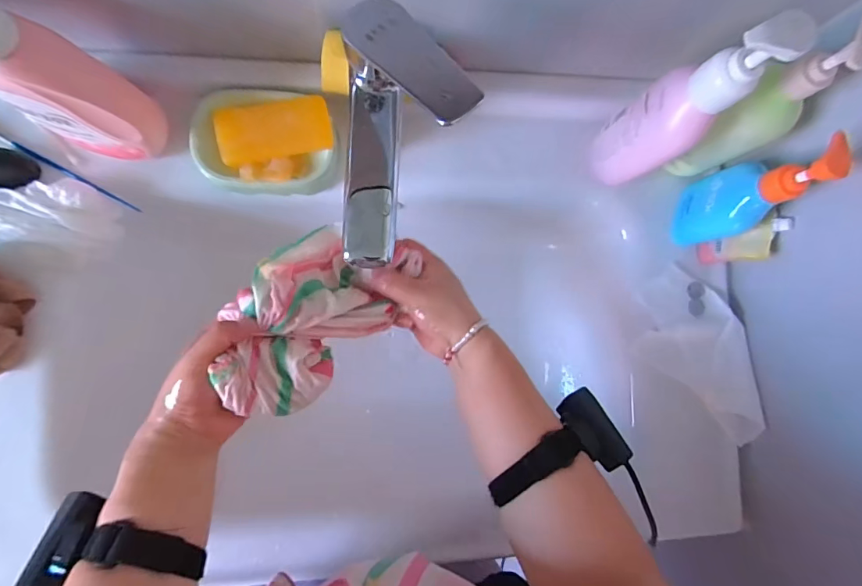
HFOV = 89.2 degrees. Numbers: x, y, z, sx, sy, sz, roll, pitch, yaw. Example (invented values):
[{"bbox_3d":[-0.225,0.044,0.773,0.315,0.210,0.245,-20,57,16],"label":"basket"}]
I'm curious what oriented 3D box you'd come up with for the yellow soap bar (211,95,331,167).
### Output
[{"bbox_3d":[-0.150,-0.156,0.421,0.105,0.025,0.050,-10,110,-5],"label":"yellow soap bar"}]

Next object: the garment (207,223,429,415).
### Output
[{"bbox_3d":[-0.118,0.025,0.391,0.157,0.065,0.115,-44,93,-8],"label":"garment"}]

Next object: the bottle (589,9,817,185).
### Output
[{"bbox_3d":[0.208,-0.152,0.378,0.049,0.209,0.066,-38,92,-8],"label":"bottle"}]

